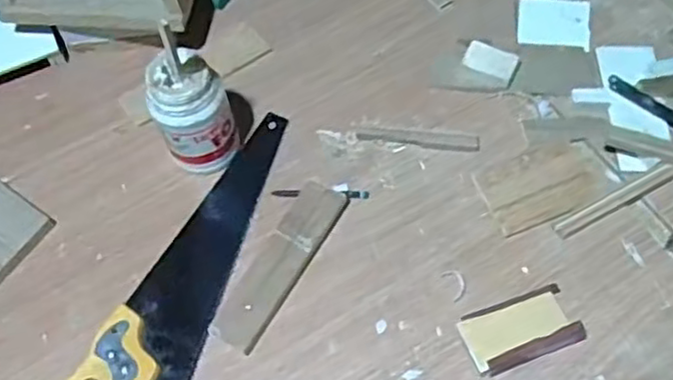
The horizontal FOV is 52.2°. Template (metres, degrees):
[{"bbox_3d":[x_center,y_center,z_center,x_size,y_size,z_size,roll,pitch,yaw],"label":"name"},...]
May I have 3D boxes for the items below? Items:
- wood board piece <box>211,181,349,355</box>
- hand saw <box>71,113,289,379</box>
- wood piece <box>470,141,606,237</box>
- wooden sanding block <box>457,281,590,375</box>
[{"bbox_3d":[-0.057,0.073,0.700,0.052,0.013,0.188,28,68,15],"label":"wood board piece"},{"bbox_3d":[-0.141,0.083,0.688,0.098,0.030,0.397,23,67,13],"label":"hand saw"},{"bbox_3d":[0.223,-0.009,0.740,0.133,0.006,0.080,-22,65,-8],"label":"wood piece"},{"bbox_3d":[0.176,0.133,0.654,0.112,0.029,0.058,-22,65,-8],"label":"wooden sanding block"}]

